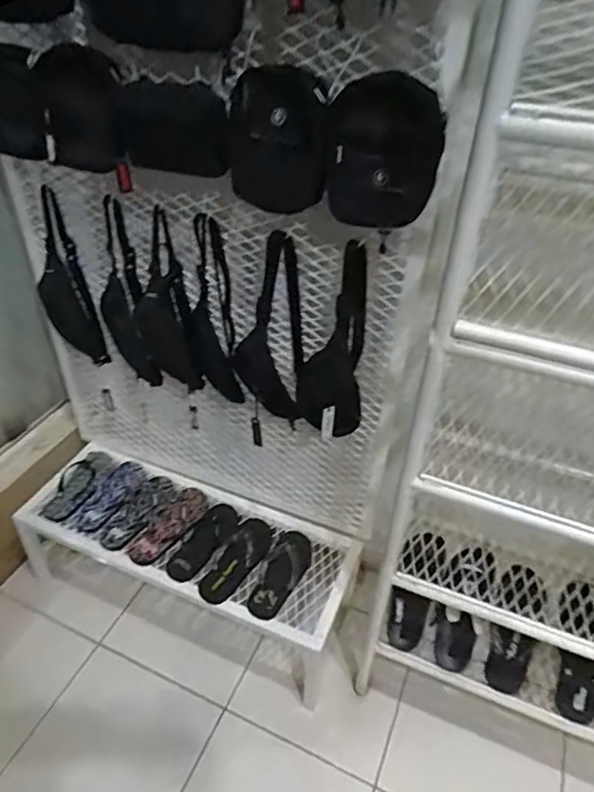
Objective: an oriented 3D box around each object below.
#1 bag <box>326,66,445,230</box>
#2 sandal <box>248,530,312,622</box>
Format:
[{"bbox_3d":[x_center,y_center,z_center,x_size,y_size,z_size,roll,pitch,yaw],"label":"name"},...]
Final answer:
[{"bbox_3d":[0.131,-0.367,0.836,0.170,0.208,0.049,9,39,9],"label":"bag"},{"bbox_3d":[-0.032,0.436,1.355,0.092,0.048,0.266,15,40,16],"label":"sandal"}]

